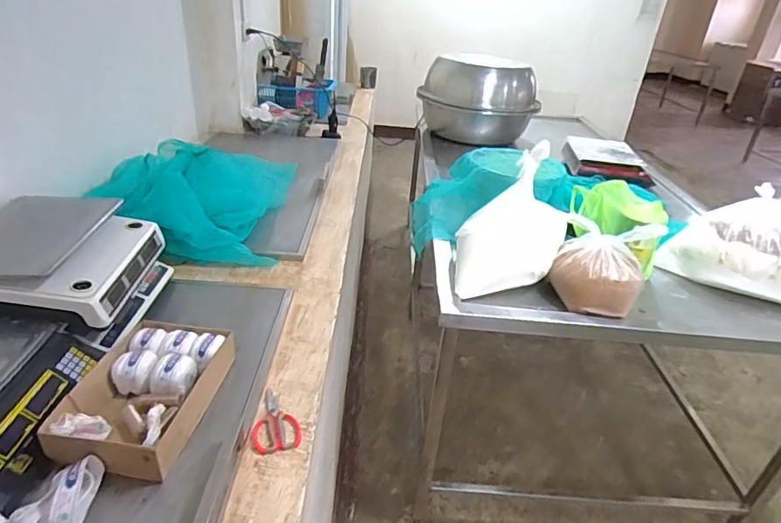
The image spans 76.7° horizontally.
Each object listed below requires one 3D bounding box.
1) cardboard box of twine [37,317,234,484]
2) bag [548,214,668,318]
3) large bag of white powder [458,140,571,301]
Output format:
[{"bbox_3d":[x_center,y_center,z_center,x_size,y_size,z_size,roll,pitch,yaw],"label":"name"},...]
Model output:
[{"bbox_3d":[-0.418,0.232,0.852,0.201,0.082,0.295,8,30,4],"label":"cardboard box of twine"},{"bbox_3d":[0.506,0.014,1.197,0.202,0.192,0.182,19,33,23],"label":"bag"},{"bbox_3d":[0.307,-0.100,1.230,0.307,0.275,0.193,-3,31,-14],"label":"large bag of white powder"}]

